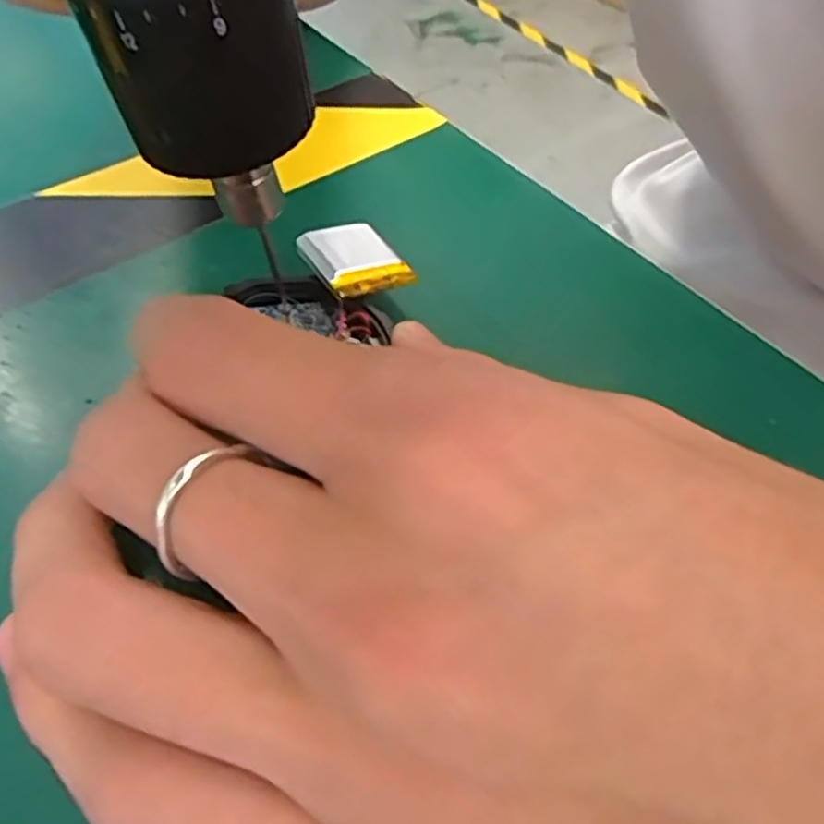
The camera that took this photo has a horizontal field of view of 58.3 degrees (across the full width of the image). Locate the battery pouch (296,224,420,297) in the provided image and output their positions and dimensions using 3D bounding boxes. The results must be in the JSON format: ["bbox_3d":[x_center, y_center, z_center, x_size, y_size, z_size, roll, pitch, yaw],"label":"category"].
[{"bbox_3d":[-0.014,-0.036,0.173,0.022,0.004,0.022,-21,64,-35],"label":"battery pouch"}]

